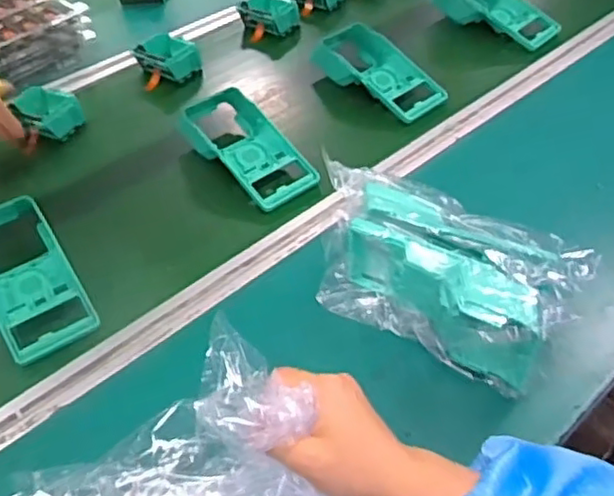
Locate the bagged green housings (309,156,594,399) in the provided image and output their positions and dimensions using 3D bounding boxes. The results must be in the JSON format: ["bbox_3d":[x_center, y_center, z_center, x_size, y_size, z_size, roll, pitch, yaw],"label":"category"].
[{"bbox_3d":[0.116,0.015,0.582,0.239,0.089,0.114,26,51,24],"label":"bagged green housings"}]

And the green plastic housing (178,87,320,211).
[{"bbox_3d":[-0.072,-0.120,0.753,0.091,0.047,0.190,-32,53,-27],"label":"green plastic housing"}]

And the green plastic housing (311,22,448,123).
[{"bbox_3d":[0.099,-0.228,0.856,0.094,0.060,0.180,-34,54,-28],"label":"green plastic housing"}]

